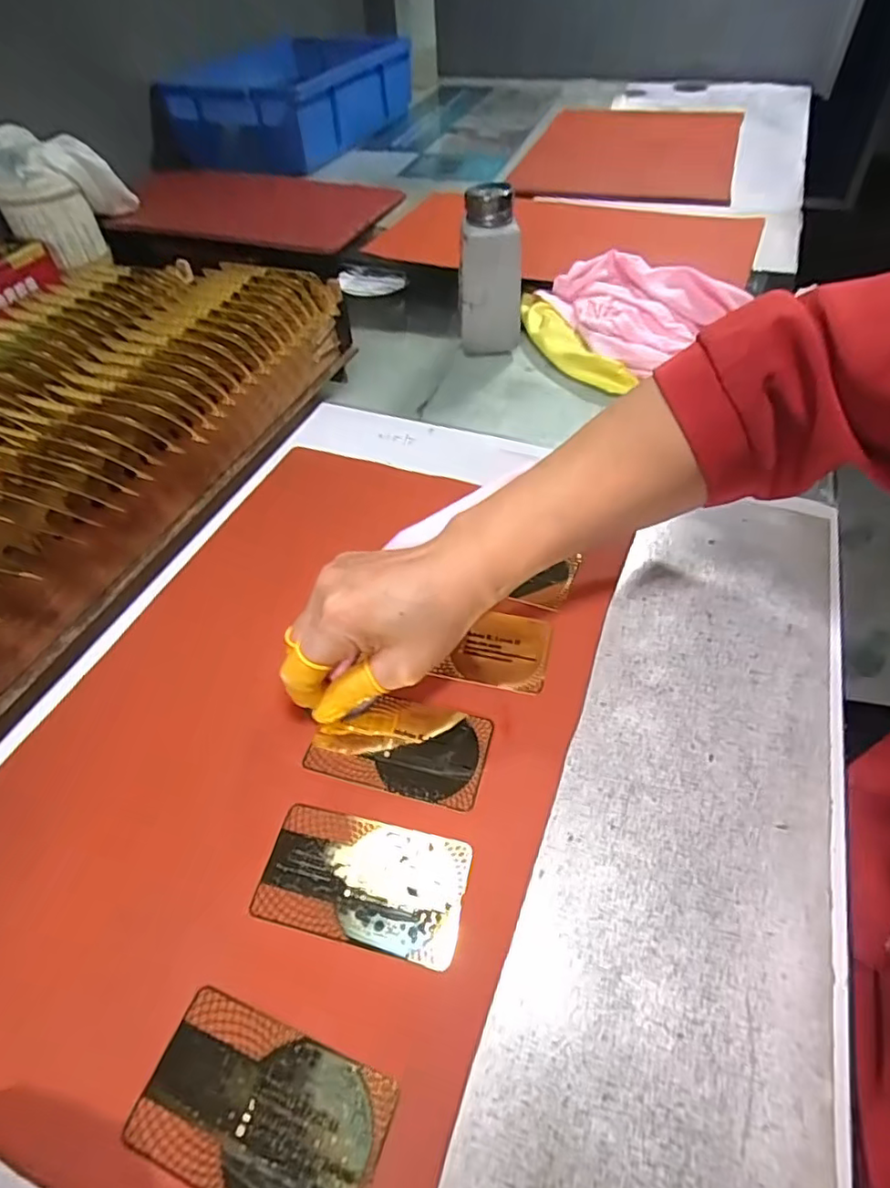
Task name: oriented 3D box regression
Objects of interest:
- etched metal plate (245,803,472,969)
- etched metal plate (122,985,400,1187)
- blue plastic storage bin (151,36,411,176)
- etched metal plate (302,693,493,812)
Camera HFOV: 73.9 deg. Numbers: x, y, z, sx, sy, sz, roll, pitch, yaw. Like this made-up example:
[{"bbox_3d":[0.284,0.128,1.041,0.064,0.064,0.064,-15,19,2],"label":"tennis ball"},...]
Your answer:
[{"bbox_3d":[-0.035,0.122,0.253,0.085,0.004,0.048,9,52,10],"label":"etched metal plate"},{"bbox_3d":[-0.063,0.180,0.206,0.084,0.004,0.048,15,51,15],"label":"etched metal plate"},{"bbox_3d":[-0.232,-0.808,0.952,0.271,0.104,0.399,15,53,15],"label":"blue plastic storage bin"},{"bbox_3d":[-0.022,0.075,0.294,0.083,0.004,0.049,12,52,12],"label":"etched metal plate"}]

